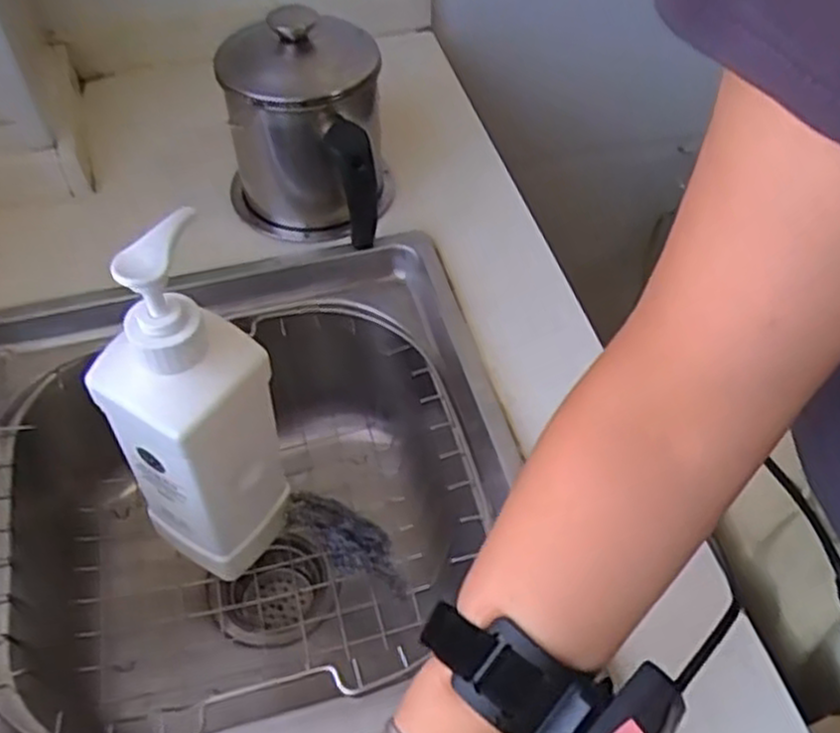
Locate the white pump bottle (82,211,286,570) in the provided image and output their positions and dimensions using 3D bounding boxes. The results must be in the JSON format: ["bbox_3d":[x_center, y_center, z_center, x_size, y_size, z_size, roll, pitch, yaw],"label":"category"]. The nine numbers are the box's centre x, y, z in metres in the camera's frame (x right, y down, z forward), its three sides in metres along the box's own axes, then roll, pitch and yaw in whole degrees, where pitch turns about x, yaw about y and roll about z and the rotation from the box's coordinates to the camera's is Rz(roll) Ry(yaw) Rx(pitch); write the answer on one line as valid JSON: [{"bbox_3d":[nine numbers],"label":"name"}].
[{"bbox_3d":[-0.138,0.029,0.490,0.066,0.261,0.080,30,58,19],"label":"white pump bottle"}]

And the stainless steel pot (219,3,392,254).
[{"bbox_3d":[-0.090,-0.172,0.613,0.126,0.146,0.134,-5,53,-6],"label":"stainless steel pot"}]

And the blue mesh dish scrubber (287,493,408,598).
[{"bbox_3d":[-0.051,0.129,0.594,0.106,0.027,0.042,36,57,-1],"label":"blue mesh dish scrubber"}]

